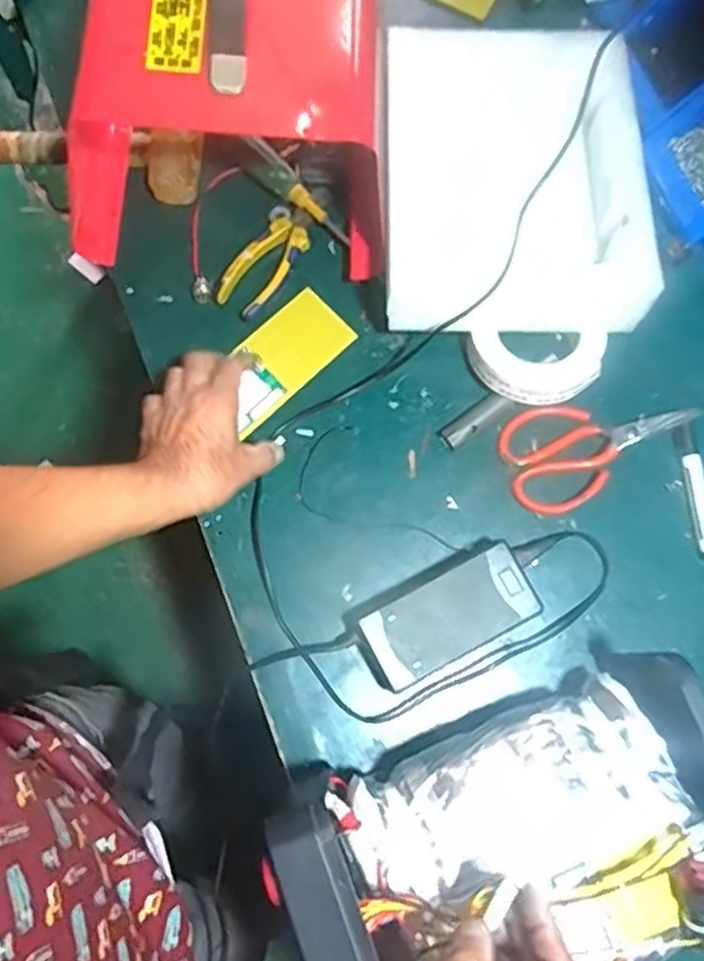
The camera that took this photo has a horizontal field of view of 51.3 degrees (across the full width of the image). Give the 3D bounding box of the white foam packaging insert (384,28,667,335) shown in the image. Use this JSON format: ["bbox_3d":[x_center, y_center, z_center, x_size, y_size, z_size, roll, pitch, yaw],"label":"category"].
[{"bbox_3d":[0.150,-0.279,0.680,0.230,0.089,0.293,1,79,-1],"label":"white foam packaging insert"}]

